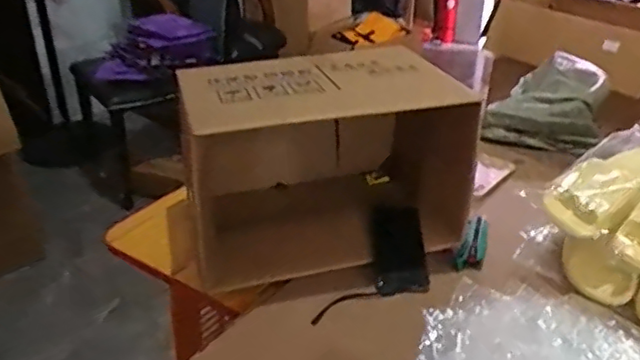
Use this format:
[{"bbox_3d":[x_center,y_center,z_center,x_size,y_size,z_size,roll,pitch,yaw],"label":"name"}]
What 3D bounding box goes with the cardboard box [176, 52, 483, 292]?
[{"bbox_3d":[0.000,-0.041,0.934,0.397,0.255,0.265,-7,30,-12],"label":"cardboard box"}]

